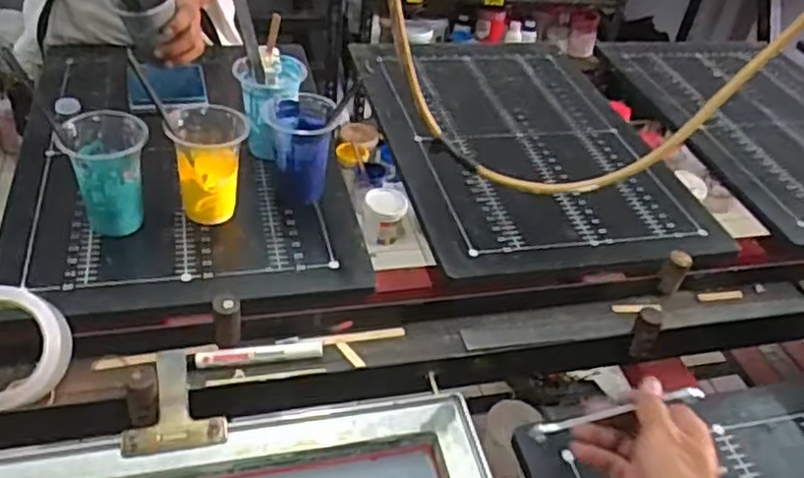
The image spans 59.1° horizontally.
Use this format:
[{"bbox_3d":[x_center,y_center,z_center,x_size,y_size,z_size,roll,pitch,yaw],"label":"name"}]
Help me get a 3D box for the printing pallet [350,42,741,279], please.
[{"bbox_3d":[0.172,-0.171,1.077,0.400,0.019,0.625,-3,40,-14],"label":"printing pallet"}]

